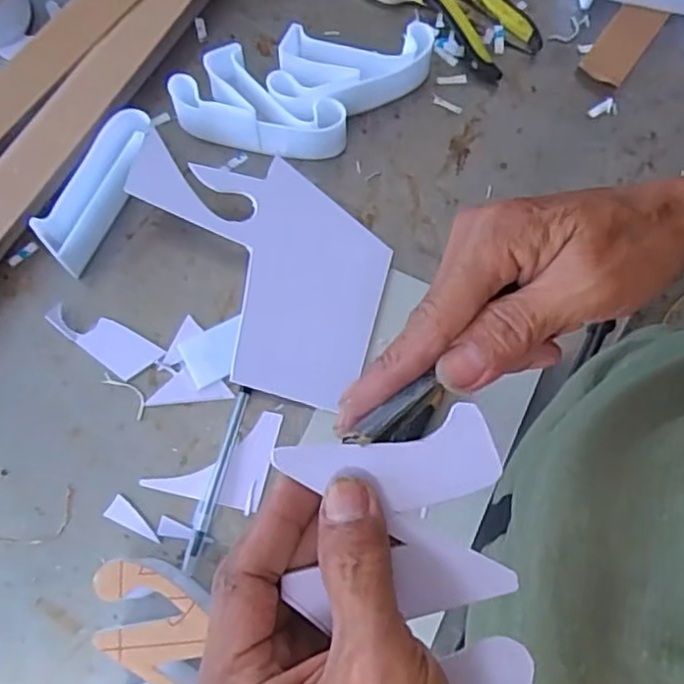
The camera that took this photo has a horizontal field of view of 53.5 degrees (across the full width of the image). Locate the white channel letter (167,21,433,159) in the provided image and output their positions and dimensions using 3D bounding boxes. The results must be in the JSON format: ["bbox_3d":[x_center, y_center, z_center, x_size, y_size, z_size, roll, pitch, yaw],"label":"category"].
[{"bbox_3d":[-0.030,-0.199,0.549,0.206,0.041,0.100,-2,74,-2],"label":"white channel letter"}]

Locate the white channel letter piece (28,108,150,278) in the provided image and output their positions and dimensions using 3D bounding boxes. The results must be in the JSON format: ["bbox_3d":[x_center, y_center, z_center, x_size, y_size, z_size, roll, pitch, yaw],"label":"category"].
[{"bbox_3d":[-0.182,-0.115,0.517,0.041,0.039,0.126,28,75,7],"label":"white channel letter piece"}]

